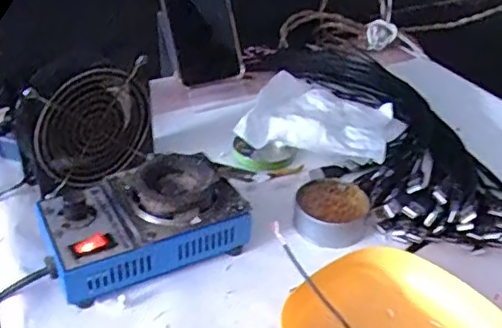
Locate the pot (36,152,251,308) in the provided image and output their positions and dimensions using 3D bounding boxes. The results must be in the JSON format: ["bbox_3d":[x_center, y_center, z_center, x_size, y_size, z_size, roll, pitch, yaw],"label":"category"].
[{"bbox_3d":[-0.086,0.042,0.470,0.157,0.058,0.096,-15,40,-23],"label":"pot"}]

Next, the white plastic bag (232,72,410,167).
[{"bbox_3d":[0.082,-0.054,0.625,0.149,0.030,0.142,17,39,19],"label":"white plastic bag"}]

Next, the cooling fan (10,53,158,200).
[{"bbox_3d":[-0.146,-0.039,0.521,0.119,0.117,0.037,-16,40,-24],"label":"cooling fan"}]

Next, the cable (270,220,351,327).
[{"bbox_3d":[0.055,0.098,0.411,0.010,0.004,0.139,-23,61,-31],"label":"cable"}]

